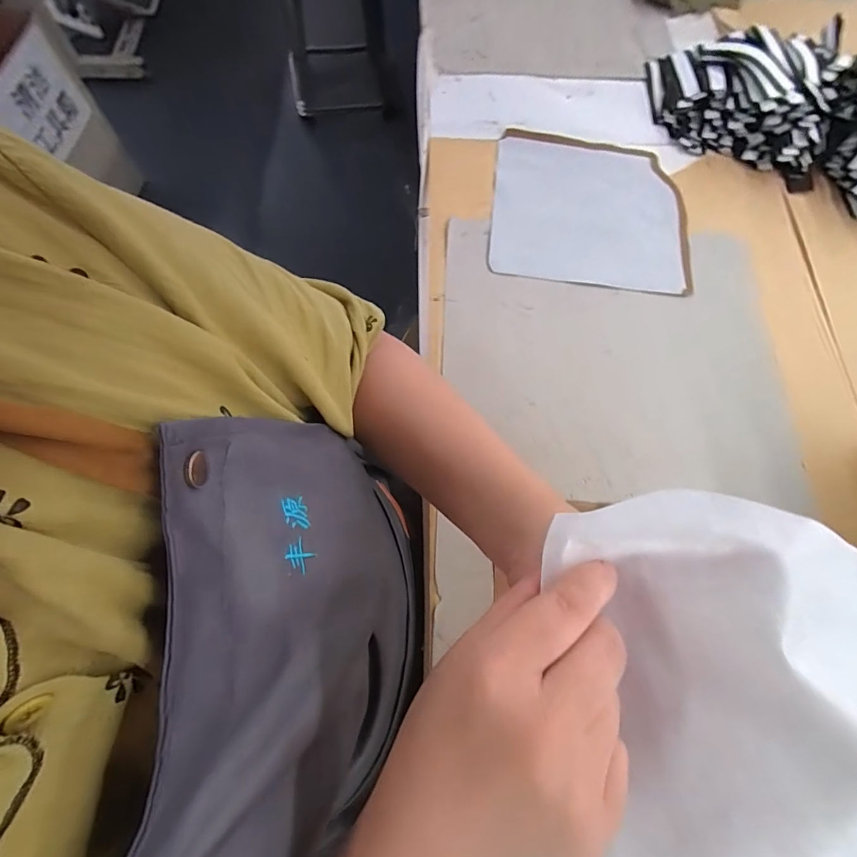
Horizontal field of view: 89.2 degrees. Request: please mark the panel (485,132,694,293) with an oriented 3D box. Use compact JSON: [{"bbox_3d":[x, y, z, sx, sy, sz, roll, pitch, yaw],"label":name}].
[{"bbox_3d":[0.195,-0.268,0.528,0.230,0.007,0.218,7,69,0],"label":"panel"}]

